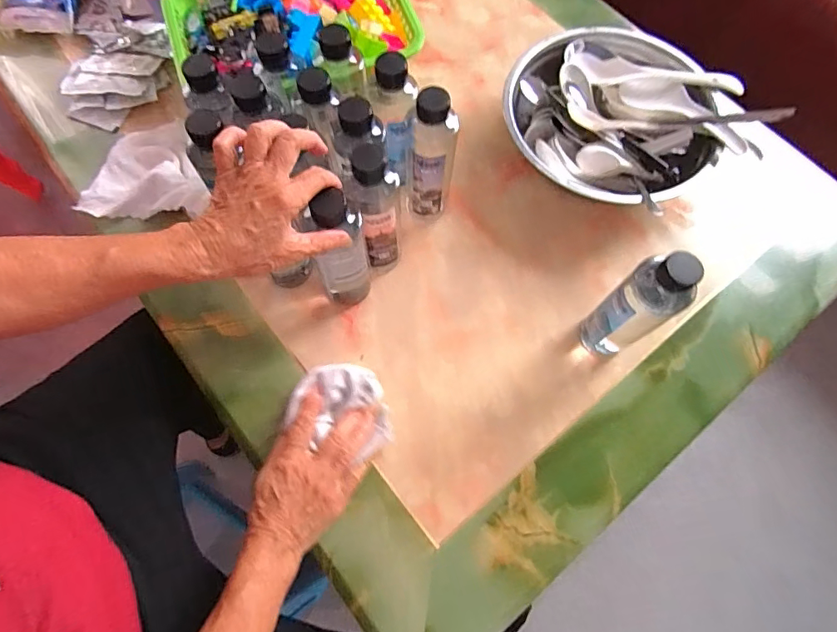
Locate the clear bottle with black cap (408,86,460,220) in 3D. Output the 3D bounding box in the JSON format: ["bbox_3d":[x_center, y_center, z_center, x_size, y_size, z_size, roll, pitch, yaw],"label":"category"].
[{"bbox_3d":[0.013,-0.164,0.527,0.053,0.176,0.047,6,70,3],"label":"clear bottle with black cap"}]

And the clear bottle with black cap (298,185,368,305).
[{"bbox_3d":[-0.082,-0.064,0.487,0.058,0.177,0.047,27,71,5],"label":"clear bottle with black cap"}]

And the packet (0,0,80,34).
[{"bbox_3d":[-0.526,-0.440,0.686,0.093,0.035,0.092,4,70,0],"label":"packet"}]

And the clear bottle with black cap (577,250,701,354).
[{"bbox_3d":[0.208,-0.003,0.470,0.043,0.174,0.047,0,69,0],"label":"clear bottle with black cap"}]

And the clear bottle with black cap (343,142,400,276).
[{"bbox_3d":[-0.045,-0.107,0.502,0.048,0.175,0.056,-11,70,-3],"label":"clear bottle with black cap"}]

